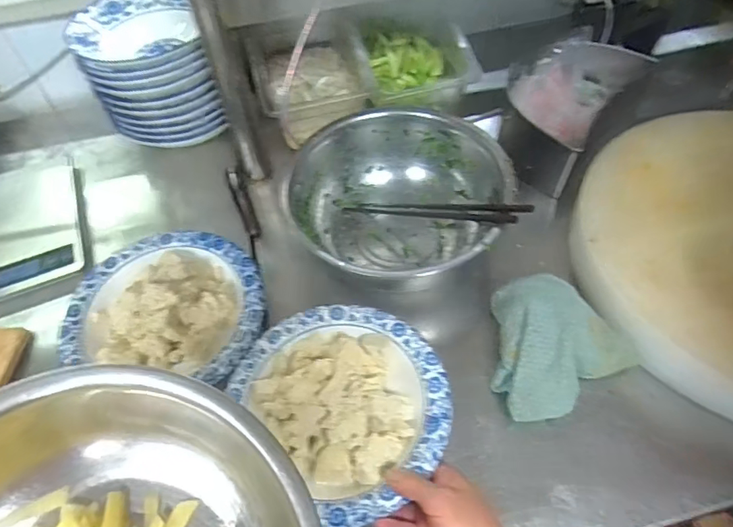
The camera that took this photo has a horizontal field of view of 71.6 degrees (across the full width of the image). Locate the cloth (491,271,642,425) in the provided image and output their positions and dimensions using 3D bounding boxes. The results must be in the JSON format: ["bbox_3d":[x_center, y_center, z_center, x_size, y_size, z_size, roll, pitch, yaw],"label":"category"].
[{"bbox_3d":[0.202,0.083,0.506,0.134,0.054,0.137,4,57,5],"label":"cloth"}]

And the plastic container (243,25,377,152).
[{"bbox_3d":[-0.086,-0.283,0.761,0.160,0.080,0.208,-16,58,-8],"label":"plastic container"}]

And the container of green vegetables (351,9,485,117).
[{"bbox_3d":[0.063,-0.317,0.789,0.160,0.087,0.223,-10,57,-4],"label":"container of green vegetables"}]

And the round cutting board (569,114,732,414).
[{"bbox_3d":[0.439,-0.020,0.550,0.388,0.064,0.380,-1,57,2],"label":"round cutting board"}]

